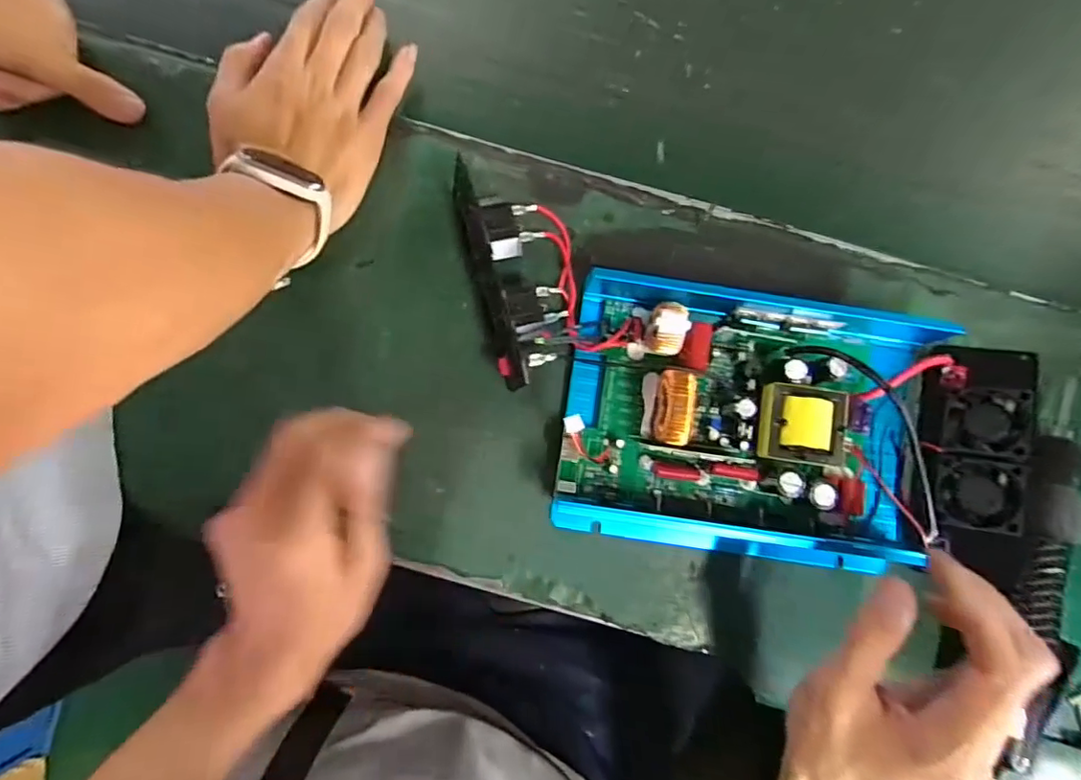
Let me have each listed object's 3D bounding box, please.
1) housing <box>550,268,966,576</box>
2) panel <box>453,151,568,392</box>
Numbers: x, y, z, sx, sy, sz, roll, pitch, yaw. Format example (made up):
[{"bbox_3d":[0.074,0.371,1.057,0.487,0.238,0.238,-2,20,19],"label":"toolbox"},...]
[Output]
[{"bbox_3d":[0.128,0.021,0.345,0.228,0.066,0.165,10,80,-2],"label":"housing"},{"bbox_3d":[-0.019,-0.081,0.366,0.049,0.036,0.155,-15,82,-6],"label":"panel"}]

